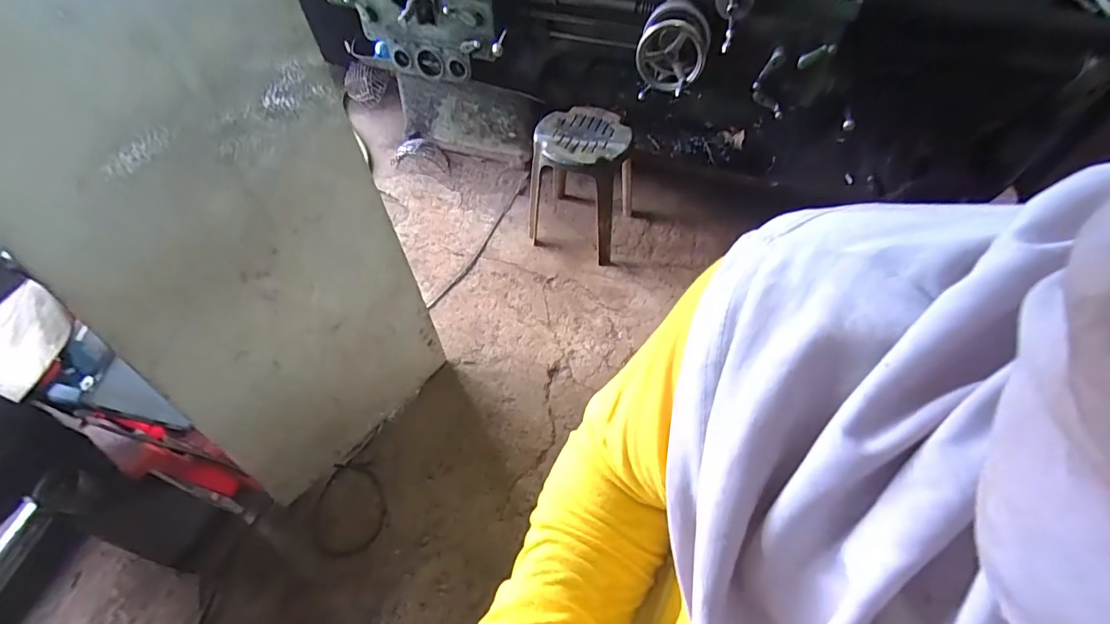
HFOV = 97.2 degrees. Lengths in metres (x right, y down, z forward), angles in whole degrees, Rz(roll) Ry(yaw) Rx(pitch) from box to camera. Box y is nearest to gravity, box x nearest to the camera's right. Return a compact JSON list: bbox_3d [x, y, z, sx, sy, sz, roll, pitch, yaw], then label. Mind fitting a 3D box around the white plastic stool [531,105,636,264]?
[{"bbox_3d":[0.094,-0.468,1.791,0.347,0.467,0.330,15,54,11],"label":"white plastic stool"}]

